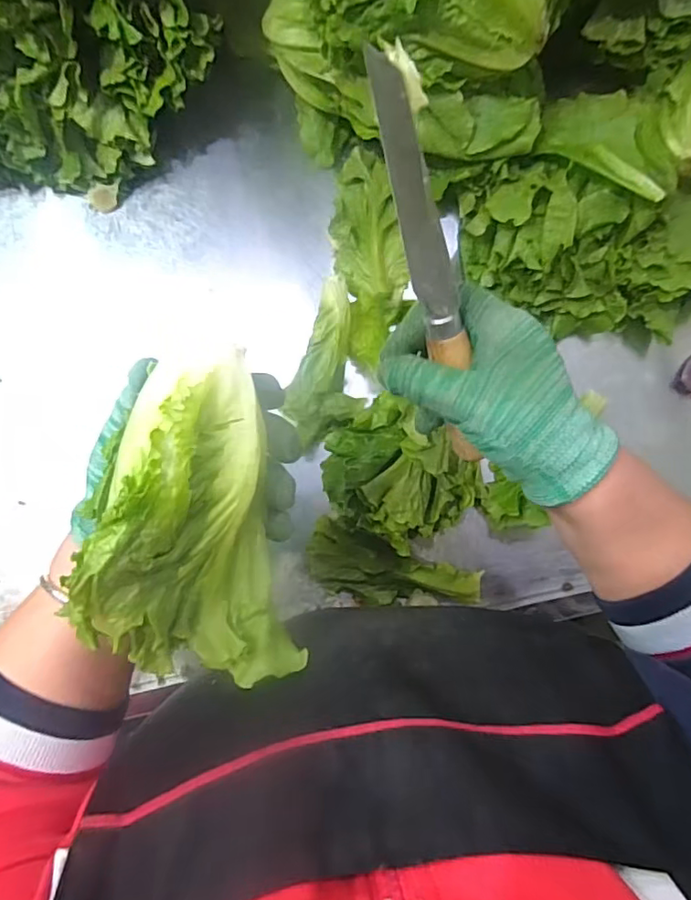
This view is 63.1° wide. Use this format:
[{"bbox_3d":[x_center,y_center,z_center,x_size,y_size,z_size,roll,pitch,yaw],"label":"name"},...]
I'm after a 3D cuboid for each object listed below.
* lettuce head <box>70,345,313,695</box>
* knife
[{"bbox_3d":[-0.072,0.032,0.243,0.078,0.046,0.144,-11,86,-2],"label":"lettuce head"},{"bbox_3d":[0.044,-0.072,0.268,0.016,0.021,0.200,-25,129,-3],"label":"knife"}]

